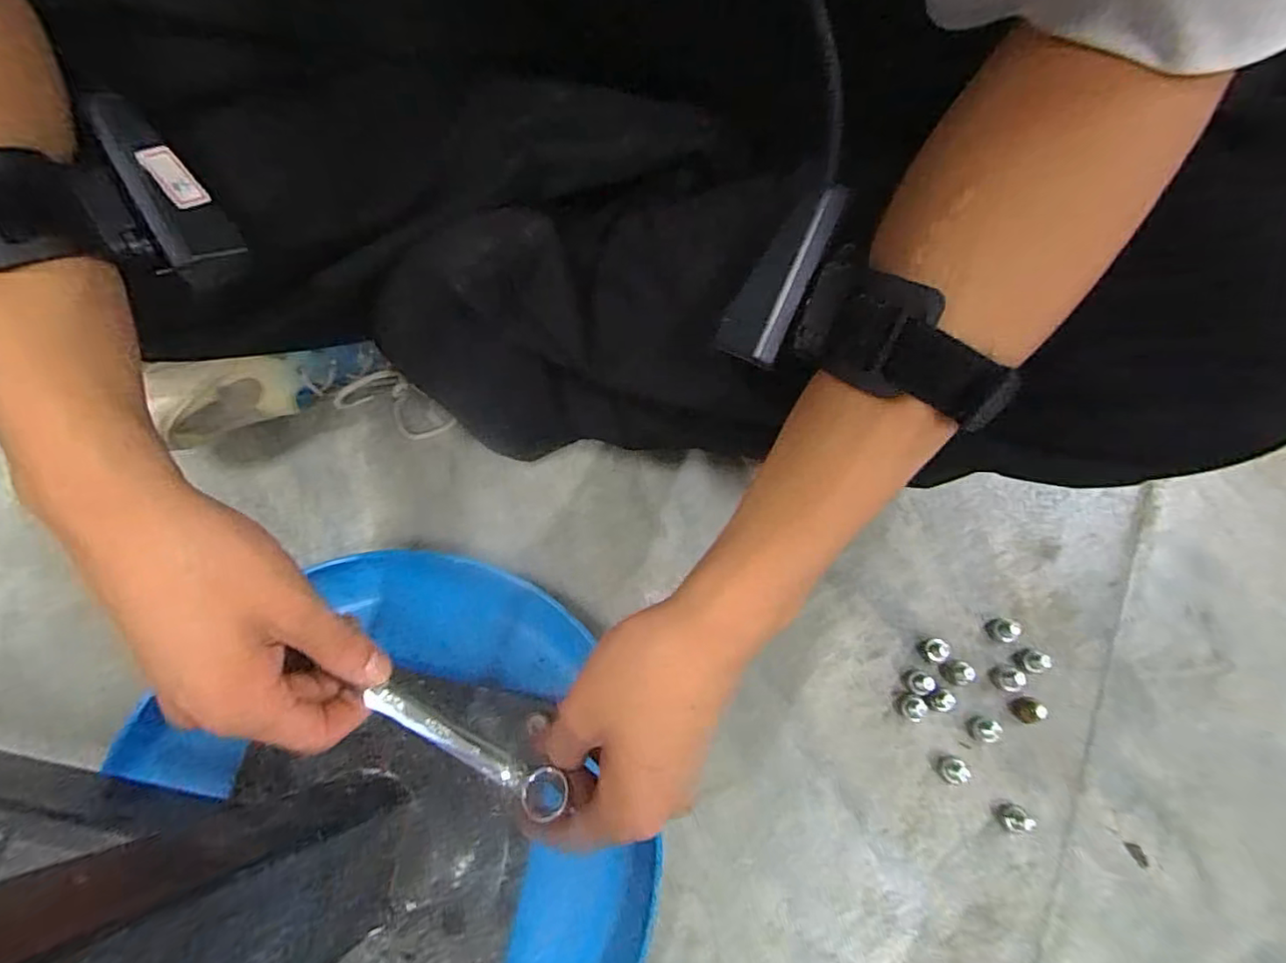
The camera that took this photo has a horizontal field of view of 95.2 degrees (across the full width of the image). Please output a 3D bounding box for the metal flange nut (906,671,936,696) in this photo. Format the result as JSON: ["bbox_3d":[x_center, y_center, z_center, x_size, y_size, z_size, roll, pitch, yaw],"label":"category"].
[{"bbox_3d":[0.162,0.118,0.343,0.012,0.012,0.014,3,72,1],"label":"metal flange nut"}]

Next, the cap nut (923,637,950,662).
[{"bbox_3d":[0.174,0.099,0.347,0.012,0.014,0.013,0,72,0],"label":"cap nut"}]

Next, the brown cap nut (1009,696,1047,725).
[{"bbox_3d":[0.221,0.131,0.337,0.011,0.018,0.014,2,72,0],"label":"brown cap nut"}]

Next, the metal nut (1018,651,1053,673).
[{"bbox_3d":[0.229,0.106,0.345,0.009,0.018,0.012,2,72,0],"label":"metal nut"}]

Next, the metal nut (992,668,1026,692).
[{"bbox_3d":[0.213,0.116,0.342,0.010,0.016,0.013,-1,72,-1],"label":"metal nut"}]

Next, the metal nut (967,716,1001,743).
[{"bbox_3d":[0.195,0.141,0.335,0.010,0.016,0.013,7,72,2],"label":"metal nut"}]

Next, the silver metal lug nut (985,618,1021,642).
[{"bbox_3d":[0.214,0.088,0.349,0.011,0.021,0.014,11,73,3],"label":"silver metal lug nut"}]

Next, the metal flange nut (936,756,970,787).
[{"bbox_3d":[0.173,0.162,0.328,0.012,0.016,0.014,17,73,5],"label":"metal flange nut"}]

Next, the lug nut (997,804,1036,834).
[{"bbox_3d":[0.204,0.185,0.321,0.010,0.017,0.014,17,73,5],"label":"lug nut"}]

